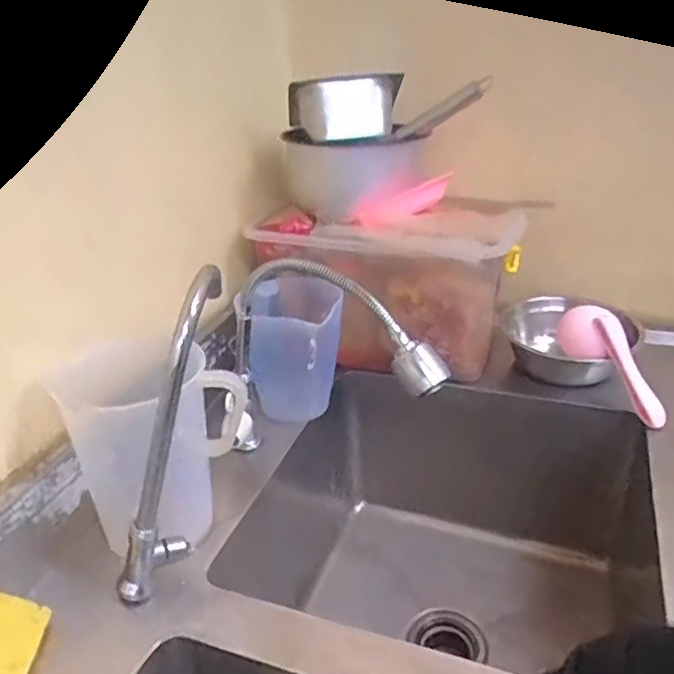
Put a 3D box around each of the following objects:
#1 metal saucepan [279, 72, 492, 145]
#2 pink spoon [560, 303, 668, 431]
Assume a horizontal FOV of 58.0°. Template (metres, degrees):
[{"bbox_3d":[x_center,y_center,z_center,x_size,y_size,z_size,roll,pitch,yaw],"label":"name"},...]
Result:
[{"bbox_3d":[0.072,-0.352,0.934,0.299,0.090,0.158,6,29,15],"label":"metal saucepan"},{"bbox_3d":[0.398,0.035,0.870,0.050,0.087,0.207,-15,54,-23],"label":"pink spoon"}]

